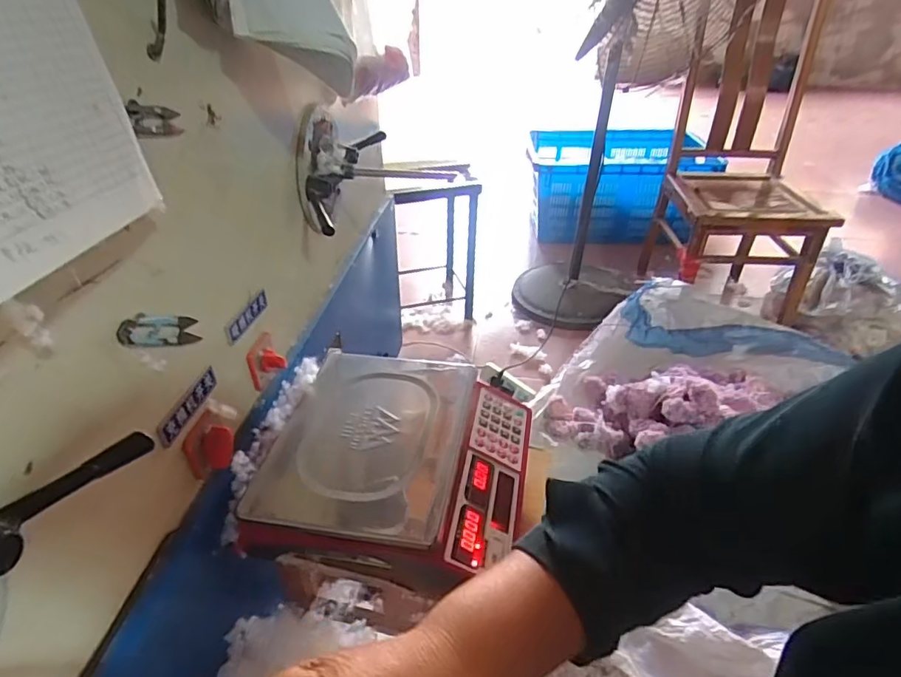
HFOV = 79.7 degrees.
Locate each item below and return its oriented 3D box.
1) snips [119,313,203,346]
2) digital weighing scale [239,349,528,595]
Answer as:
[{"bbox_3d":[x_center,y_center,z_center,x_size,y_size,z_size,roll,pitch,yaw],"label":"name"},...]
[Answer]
[{"bbox_3d":[-0.273,-0.008,0.510,0.012,0.029,0.112,5,1,7],"label":"snips"},{"bbox_3d":[-0.057,0.155,0.698,0.294,0.104,0.306,7,36,10],"label":"digital weighing scale"}]

